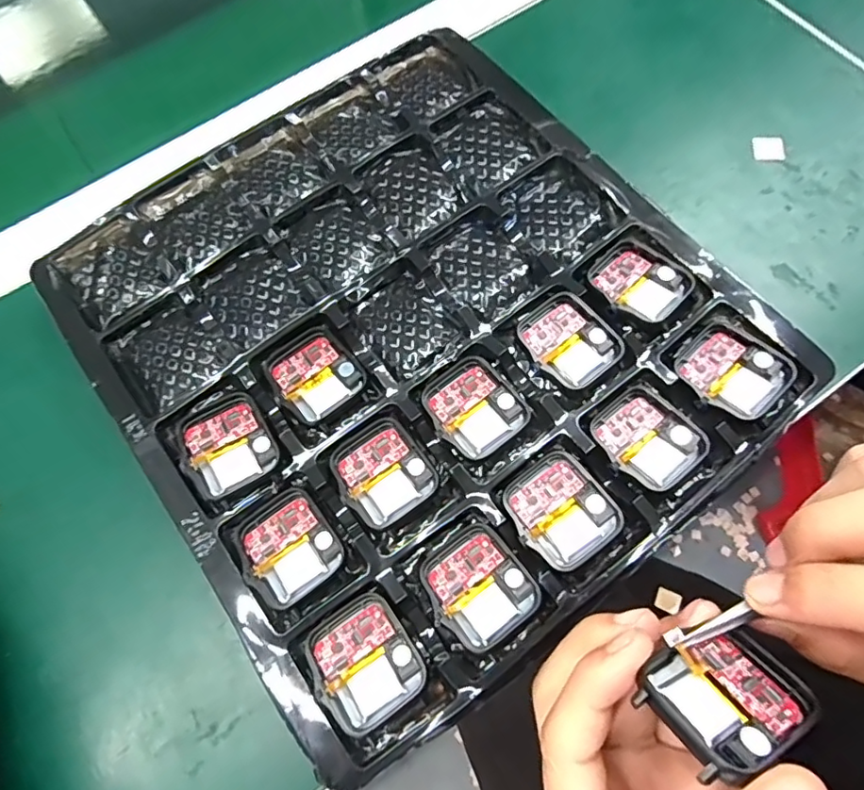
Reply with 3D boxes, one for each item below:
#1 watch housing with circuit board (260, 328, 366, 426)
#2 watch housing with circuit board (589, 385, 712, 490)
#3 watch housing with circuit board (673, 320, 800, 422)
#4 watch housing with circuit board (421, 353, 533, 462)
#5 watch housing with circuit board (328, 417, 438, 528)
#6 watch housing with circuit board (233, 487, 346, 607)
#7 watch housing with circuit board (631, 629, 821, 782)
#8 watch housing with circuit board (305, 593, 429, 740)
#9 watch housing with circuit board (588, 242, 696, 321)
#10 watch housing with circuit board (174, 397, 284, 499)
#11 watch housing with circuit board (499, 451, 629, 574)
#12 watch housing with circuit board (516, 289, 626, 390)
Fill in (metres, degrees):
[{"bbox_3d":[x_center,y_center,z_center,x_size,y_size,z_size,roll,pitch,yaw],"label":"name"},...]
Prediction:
[{"bbox_3d":[-0.054,-0.010,0.251,0.037,0.005,0.042,-34,71,-9],"label":"watch housing with circuit board"},{"bbox_3d":[0.092,0.019,0.234,0.038,0.010,0.042,-37,75,-10],"label":"watch housing with circuit board"},{"bbox_3d":[0.134,-0.012,0.242,0.037,0.006,0.042,-42,66,-3],"label":"watch housing with circuit board"},{"bbox_3d":[0.019,0.005,0.243,0.038,0.005,0.042,-36,72,-10],"label":"watch housing with circuit board"},{"bbox_3d":[-0.021,0.033,0.235,0.037,0.005,0.042,-36,72,-10],"label":"watch housing with circuit board"},{"bbox_3d":[-0.060,0.062,0.227,0.038,0.007,0.041,-35,71,-10],"label":"watch housing with circuit board"},{"bbox_3d":[0.086,0.089,0.159,0.045,0.008,0.034,-9,33,-22],"label":"watch housing with circuit board"},{"bbox_3d":[-0.026,0.102,0.207,0.037,0.006,0.041,-35,71,-10],"label":"watch housing with circuit board"},{"bbox_3d":[0.097,-0.054,0.258,0.042,0.006,0.035,39,74,20],"label":"watch housing with circuit board"},{"bbox_3d":[-0.089,0.021,0.240,0.036,0.005,0.040,-31,71,-8],"label":"watch housing with circuit board"},{"bbox_3d":[0.053,0.047,0.222,0.036,0.007,0.042,-34,71,-9],"label":"watch housing with circuit board"},{"bbox_3d":[0.062,-0.025,0.249,0.036,0.005,0.042,-34,71,-9],"label":"watch housing with circuit board"}]

